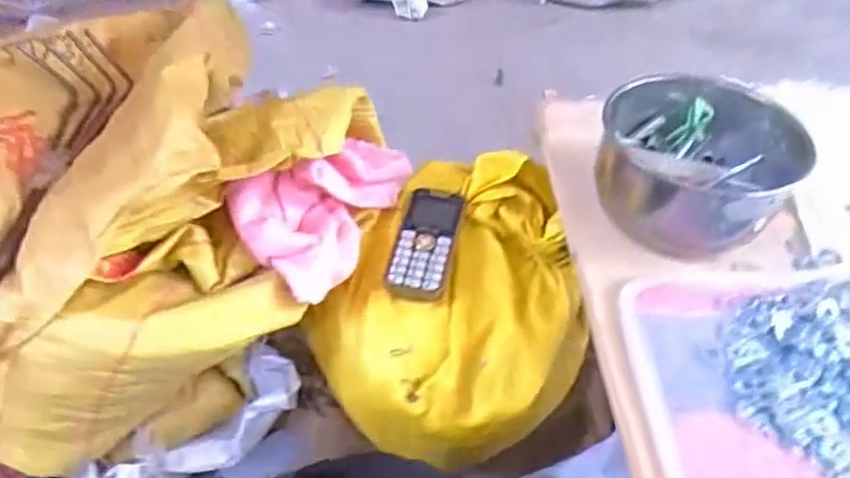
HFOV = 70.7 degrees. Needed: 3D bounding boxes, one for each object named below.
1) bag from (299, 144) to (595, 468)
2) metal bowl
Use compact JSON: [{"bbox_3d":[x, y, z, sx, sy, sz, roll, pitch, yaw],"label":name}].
[{"bbox_3d":[0.039,0.063,0.596,0.240,0.161,0.298,22,51,19],"label":"bag"},{"bbox_3d":[0.235,-0.070,0.528,0.157,0.093,0.153,0,47,0],"label":"metal bowl"}]

